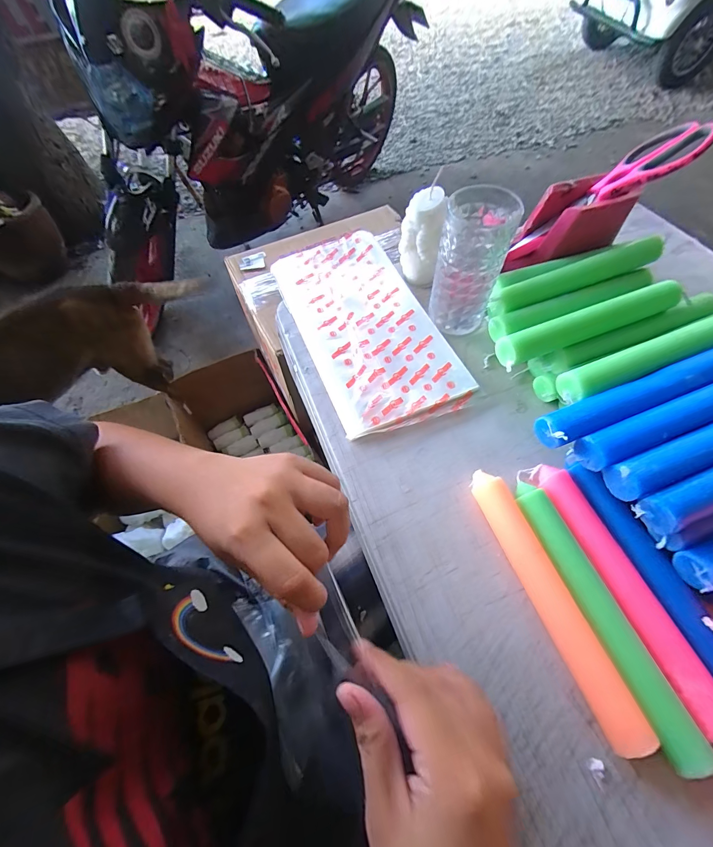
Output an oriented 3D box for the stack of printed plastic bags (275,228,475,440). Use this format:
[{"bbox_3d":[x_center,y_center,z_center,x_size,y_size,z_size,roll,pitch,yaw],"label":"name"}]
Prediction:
[{"bbox_3d":[0.008,-0.126,0.441,0.151,0.016,0.306,-21,62,-8],"label":"stack of printed plastic bags"}]

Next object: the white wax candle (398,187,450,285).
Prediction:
[{"bbox_3d":[0.080,-0.225,0.435,0.049,0.094,0.047,16,63,12],"label":"white wax candle"}]

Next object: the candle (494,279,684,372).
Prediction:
[{"bbox_3d":[0.223,-0.099,0.342,0.189,0.025,0.025,-21,62,-8],"label":"candle"}]

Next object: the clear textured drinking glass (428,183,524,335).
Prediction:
[{"bbox_3d":[0.122,-0.172,0.386,0.067,0.131,0.071,15,63,11],"label":"clear textured drinking glass"}]

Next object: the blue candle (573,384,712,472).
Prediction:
[{"bbox_3d":[0.281,-0.010,0.298,0.207,0.020,0.027,-20,62,-8],"label":"blue candle"}]

